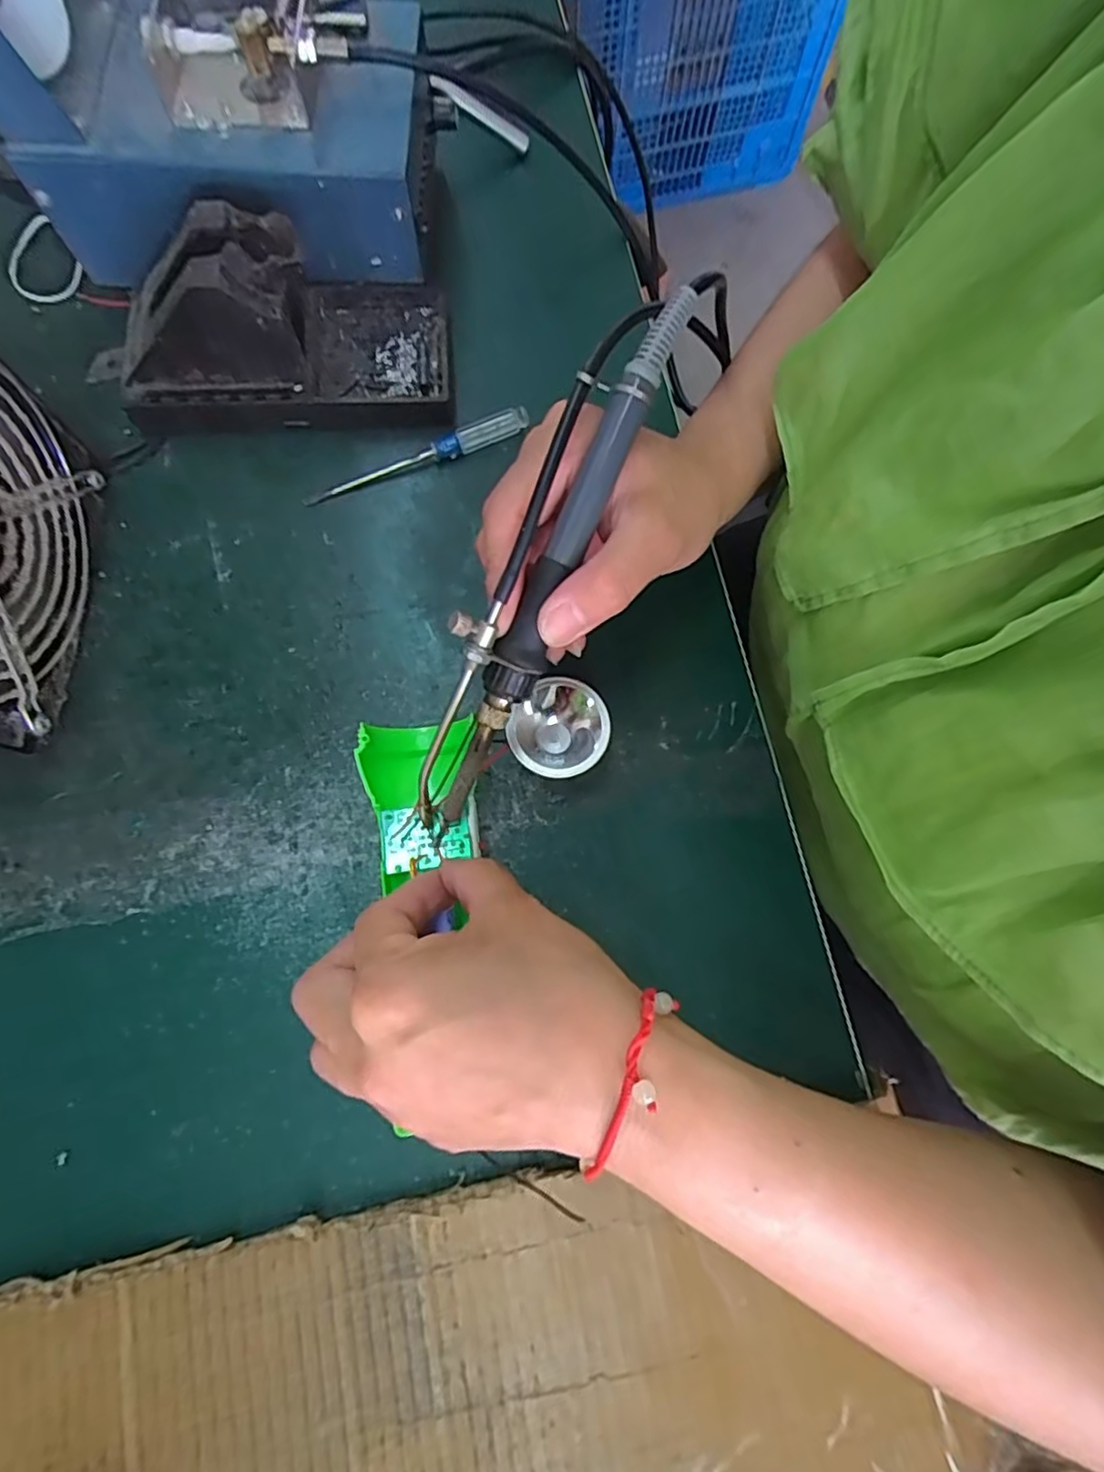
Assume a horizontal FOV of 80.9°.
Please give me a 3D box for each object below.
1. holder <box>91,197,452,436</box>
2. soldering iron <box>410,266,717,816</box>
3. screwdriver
[{"bbox_3d":[-0.150,-0.205,0.321,0.188,0.073,0.080,-4,75,-1],"label":"holder"},{"bbox_3d":[-0.005,-0.058,0.231,0.028,0.027,0.202,27,102,7],"label":"soldering iron"},{"bbox_3d":[-0.069,-0.145,0.337,0.121,0.012,0.009,-24,76,-6],"label":"screwdriver"}]

